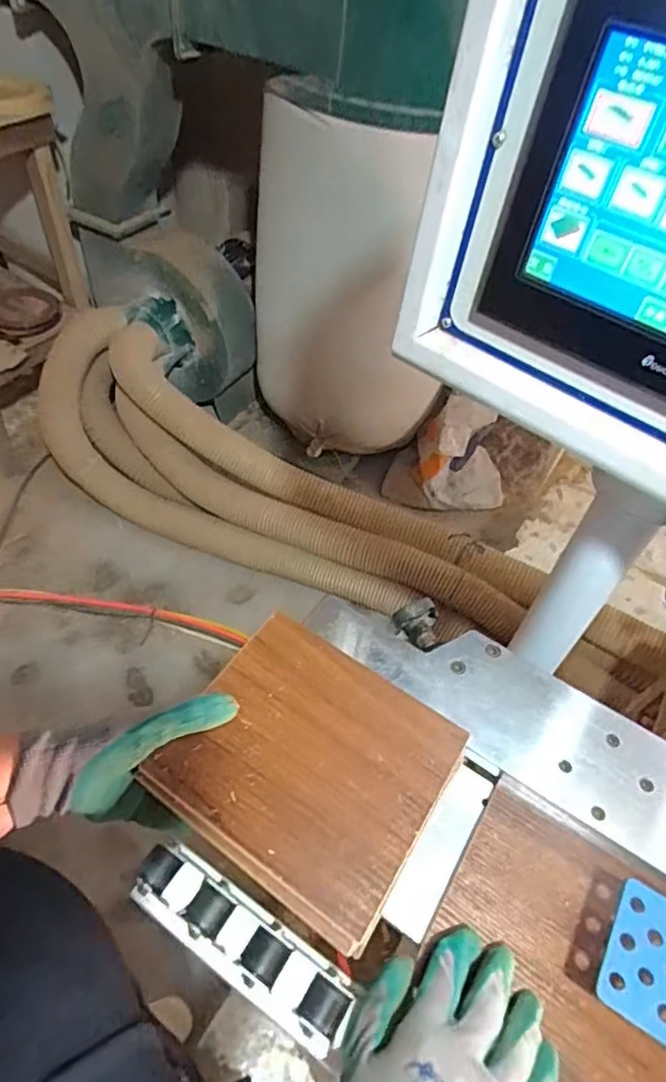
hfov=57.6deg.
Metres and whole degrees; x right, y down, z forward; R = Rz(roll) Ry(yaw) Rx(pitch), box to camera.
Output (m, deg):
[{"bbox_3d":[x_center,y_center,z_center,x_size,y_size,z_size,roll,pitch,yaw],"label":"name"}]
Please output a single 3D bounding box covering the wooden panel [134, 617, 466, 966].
[{"bbox_3d":[-0.016,0.159,0.441,0.182,0.011,0.166,30,55,17],"label":"wooden panel"}]

